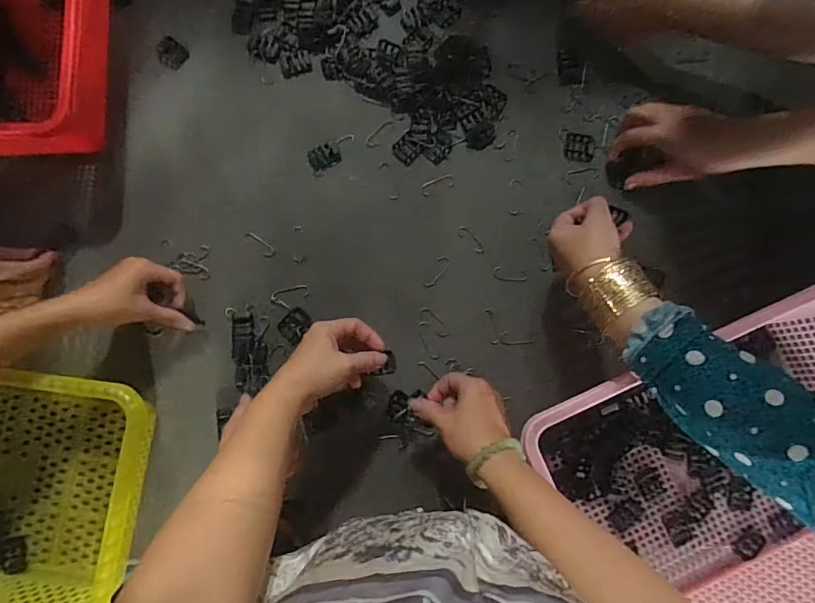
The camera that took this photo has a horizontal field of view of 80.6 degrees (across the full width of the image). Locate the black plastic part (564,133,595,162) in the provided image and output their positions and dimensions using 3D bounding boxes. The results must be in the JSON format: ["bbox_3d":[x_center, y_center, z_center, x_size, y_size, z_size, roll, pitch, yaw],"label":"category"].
[{"bbox_3d":[0.219,-0.197,0.610,0.036,0.007,0.034,6,84,0],"label":"black plastic part"}]

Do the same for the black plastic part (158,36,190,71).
[{"bbox_3d":[-0.301,-0.316,0.612,0.035,0.008,0.033,35,85,3],"label":"black plastic part"}]

